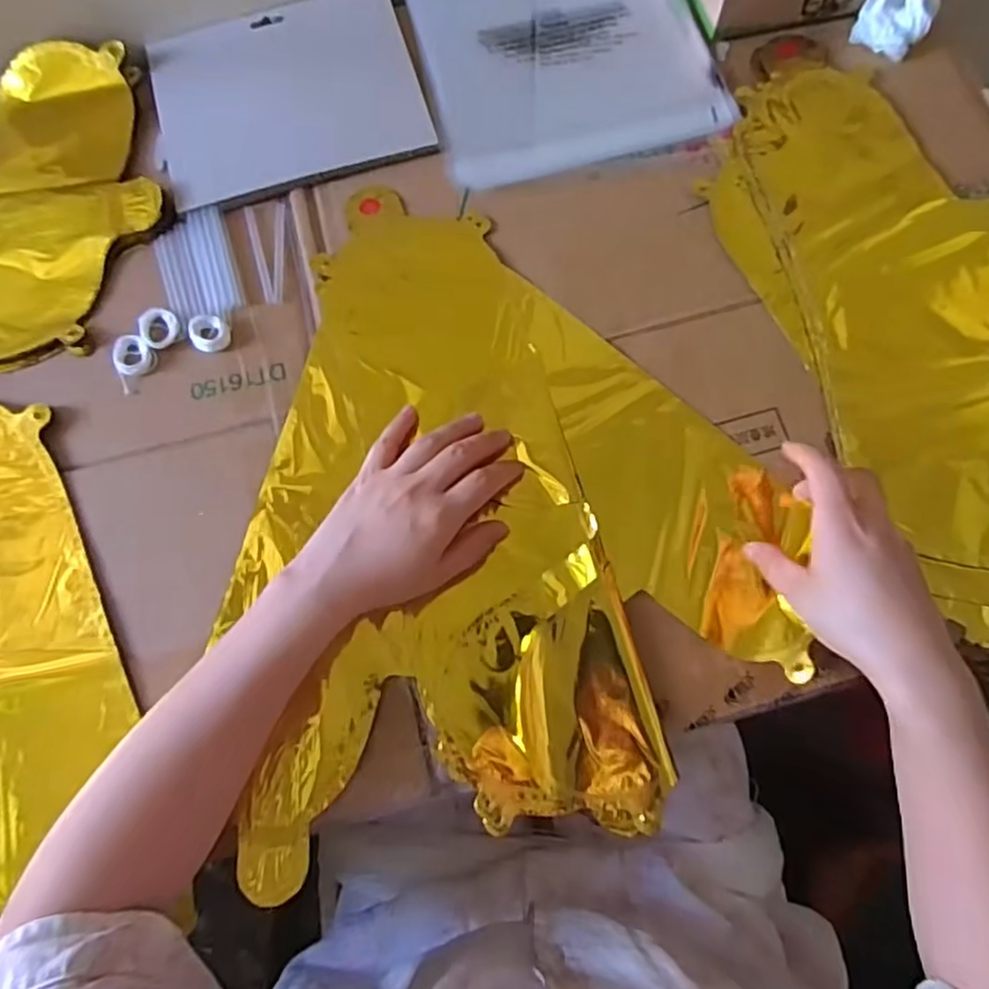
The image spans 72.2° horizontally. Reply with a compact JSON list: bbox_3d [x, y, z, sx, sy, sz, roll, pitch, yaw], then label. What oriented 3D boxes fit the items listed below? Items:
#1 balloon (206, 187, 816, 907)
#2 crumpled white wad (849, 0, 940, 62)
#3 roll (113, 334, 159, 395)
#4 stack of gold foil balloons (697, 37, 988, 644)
[{"bbox_3d":[0.004,-0.006,0.431,0.336,0.026,0.406,-8,75,-1],"label":"balloon"},{"bbox_3d":[0.293,-0.354,0.489,0.052,0.039,0.044,23,77,7],"label":"crumpled white wad"},{"bbox_3d":[-0.238,-0.089,0.449,0.026,0.005,0.038,-23,76,-5],"label":"roll"},{"bbox_3d":[0.298,-0.122,0.450,0.204,0.010,0.462,-23,76,-5],"label":"stack of gold foil balloons"}]

